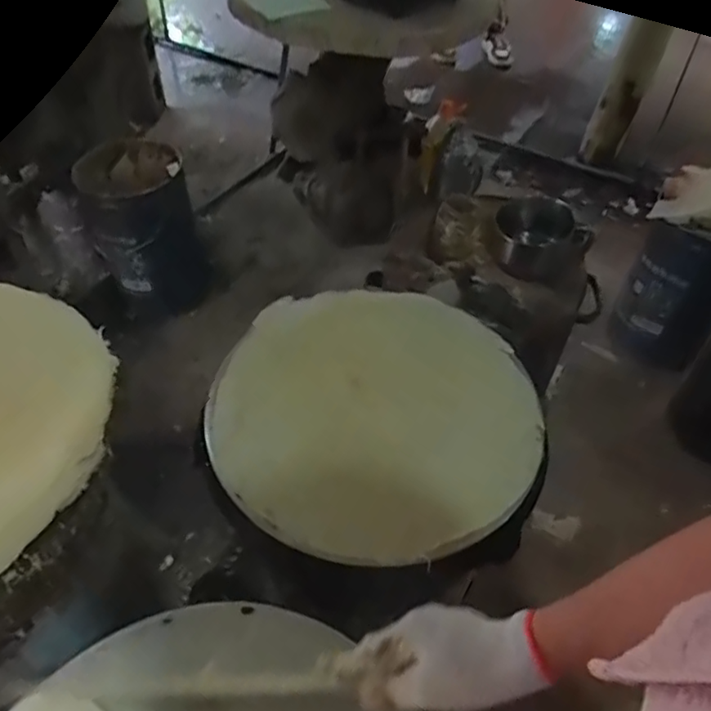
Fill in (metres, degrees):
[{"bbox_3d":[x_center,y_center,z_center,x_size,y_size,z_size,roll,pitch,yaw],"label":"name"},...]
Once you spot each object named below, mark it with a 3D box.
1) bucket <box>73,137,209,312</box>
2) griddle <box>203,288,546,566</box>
[{"bbox_3d":[-0.597,-0.356,1.801,0.286,0.421,0.318,-19,51,-20],"label":"bucket"},{"bbox_3d":[0.026,0.059,0.722,0.355,0.055,0.355,2,47,-2],"label":"griddle"}]

